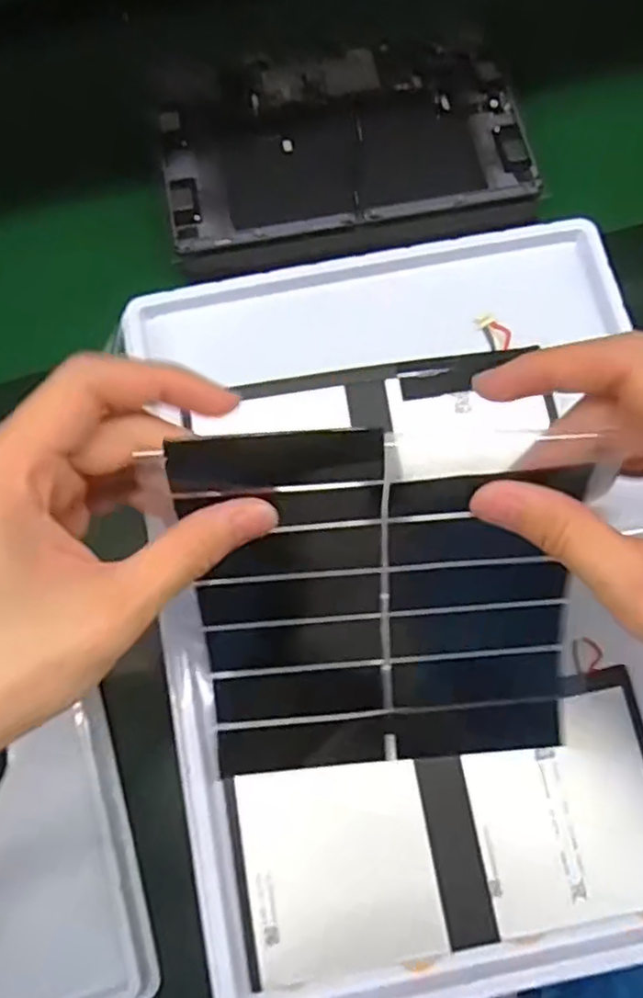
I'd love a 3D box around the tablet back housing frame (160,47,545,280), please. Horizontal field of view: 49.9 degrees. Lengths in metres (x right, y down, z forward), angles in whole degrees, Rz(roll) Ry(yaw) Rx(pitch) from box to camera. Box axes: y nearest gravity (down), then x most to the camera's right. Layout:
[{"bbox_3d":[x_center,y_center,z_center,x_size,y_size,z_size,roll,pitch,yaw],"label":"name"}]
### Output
[{"bbox_3d":[0.016,-0.245,0.488,0.250,0.009,0.169,-12,74,-3],"label":"tablet back housing frame"}]

